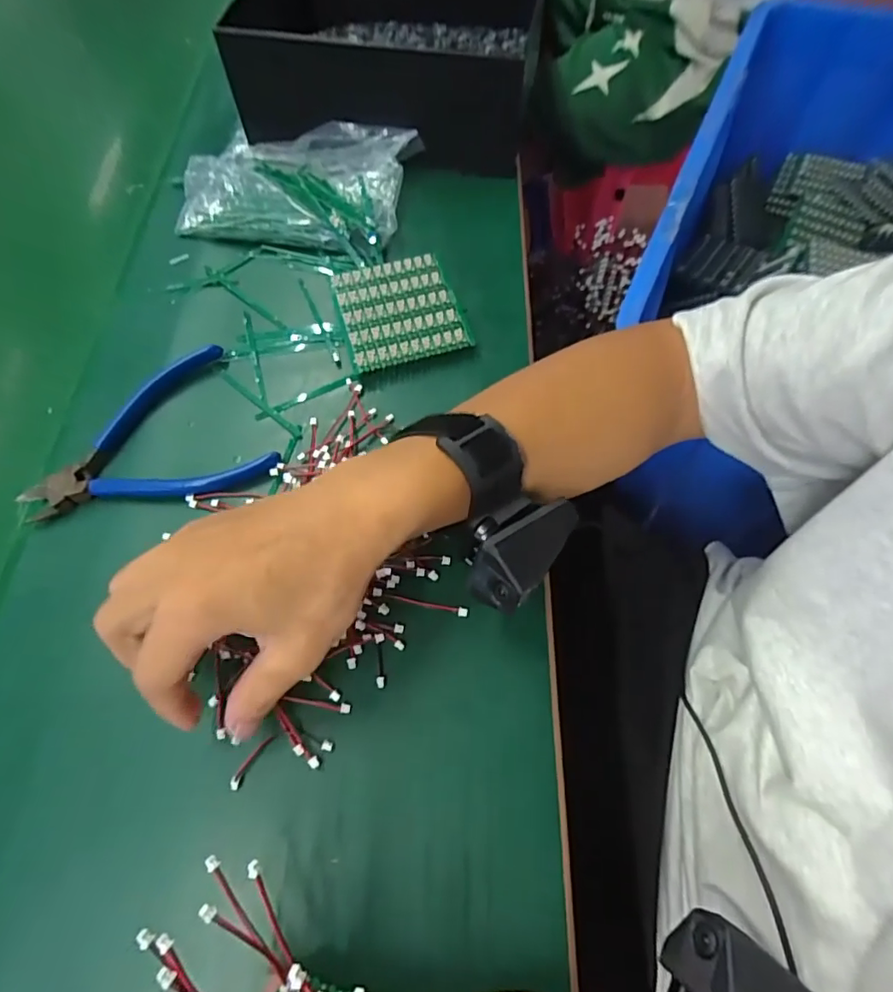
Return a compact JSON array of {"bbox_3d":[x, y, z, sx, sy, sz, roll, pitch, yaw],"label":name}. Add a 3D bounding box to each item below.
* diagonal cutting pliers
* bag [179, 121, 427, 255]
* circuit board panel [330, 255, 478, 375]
[{"bbox_3d":[-0.182,-0.045,0.348,0.145,0.016,0.108,-11,63,-3],"label":"diagonal cutting pliers"},{"bbox_3d":[-0.119,-0.248,0.435,0.171,0.027,0.111,9,64,7],"label":"bag"},{"bbox_3d":[-0.034,-0.128,0.382,0.080,0.013,0.087,-16,64,-5],"label":"circuit board panel"}]

